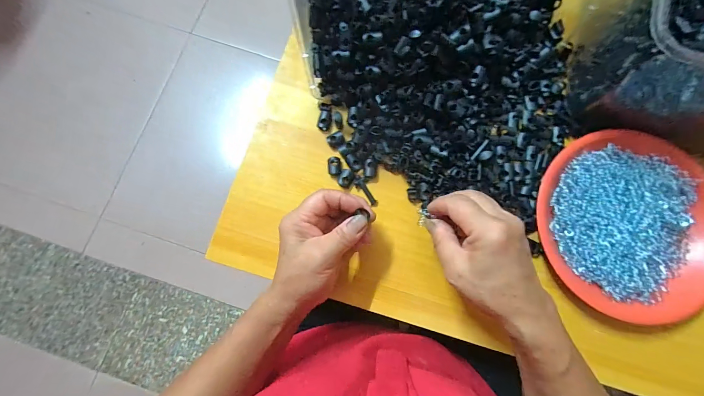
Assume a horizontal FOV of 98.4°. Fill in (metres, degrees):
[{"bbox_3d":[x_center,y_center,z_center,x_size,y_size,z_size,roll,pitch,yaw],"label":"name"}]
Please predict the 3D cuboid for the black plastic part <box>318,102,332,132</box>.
[{"bbox_3d":[-0.030,-0.093,0.351,0.014,0.011,0.029,6,79,0],"label":"black plastic part"}]

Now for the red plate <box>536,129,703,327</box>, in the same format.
[{"bbox_3d":[0.288,0.026,0.313,0.182,0.025,0.189,0,79,-1],"label":"red plate"}]

